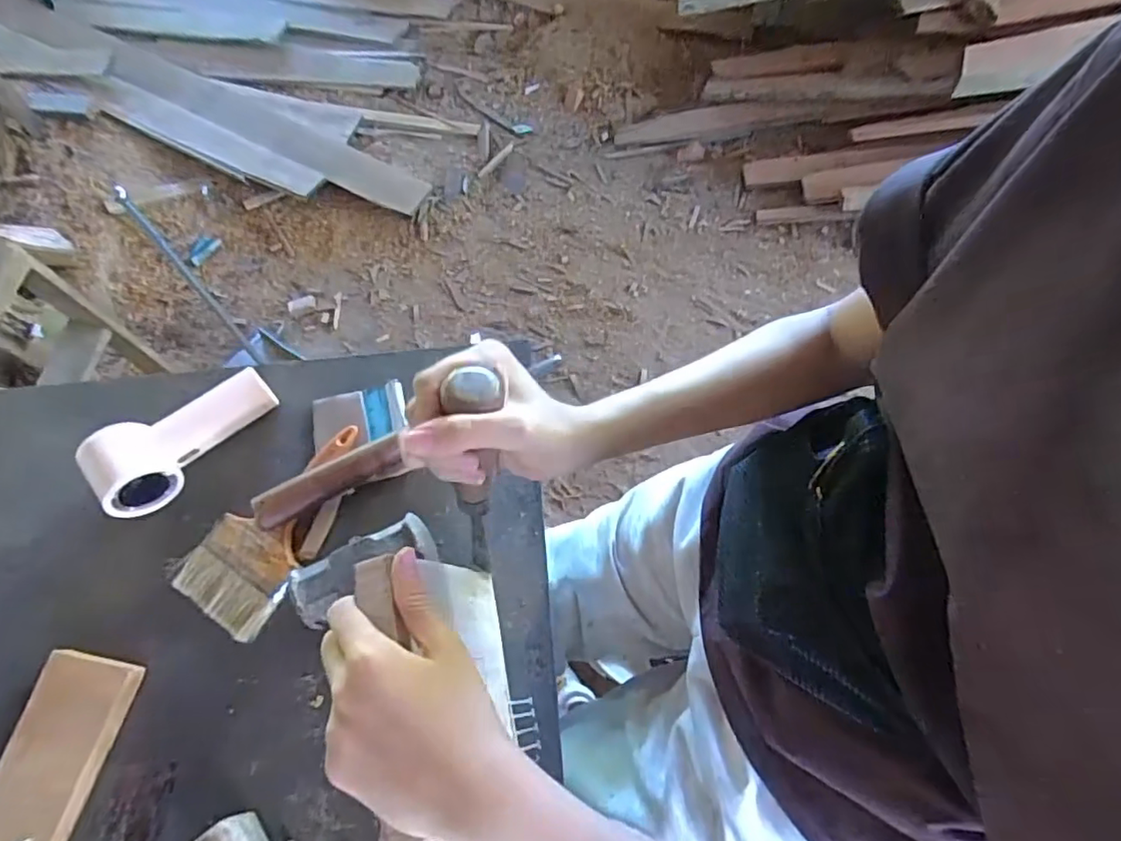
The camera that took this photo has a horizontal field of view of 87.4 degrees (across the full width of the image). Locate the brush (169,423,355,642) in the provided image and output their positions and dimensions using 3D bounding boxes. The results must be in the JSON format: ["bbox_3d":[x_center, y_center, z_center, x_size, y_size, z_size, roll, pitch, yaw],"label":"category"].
[{"bbox_3d":[-0.248,0.083,0.512,0.086,0.020,0.188,25,71,13],"label":"brush"}]

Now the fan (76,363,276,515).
[{"bbox_3d":[-0.342,0.009,0.525,0.064,0.053,0.160,41,76,17],"label":"fan"}]

